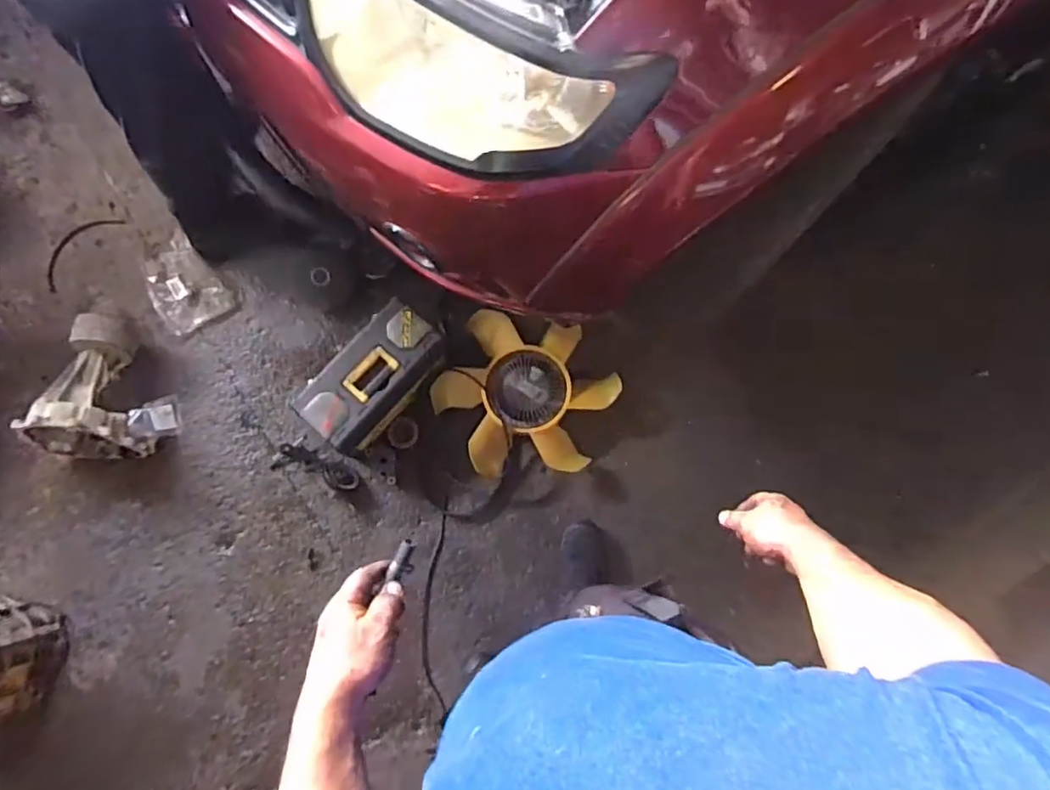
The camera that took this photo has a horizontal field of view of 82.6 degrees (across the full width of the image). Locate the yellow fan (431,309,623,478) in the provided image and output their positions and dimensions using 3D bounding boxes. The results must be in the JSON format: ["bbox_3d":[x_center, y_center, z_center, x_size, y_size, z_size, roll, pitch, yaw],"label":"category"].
[{"bbox_3d":[-0.001,0.002,1.452,0.396,0.107,0.395,0,79,0],"label":"yellow fan"}]

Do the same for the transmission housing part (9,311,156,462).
[{"bbox_3d":[-1.029,-0.023,1.382,0.228,0.167,0.342,-12,79,-2],"label":"transmission housing part"}]

